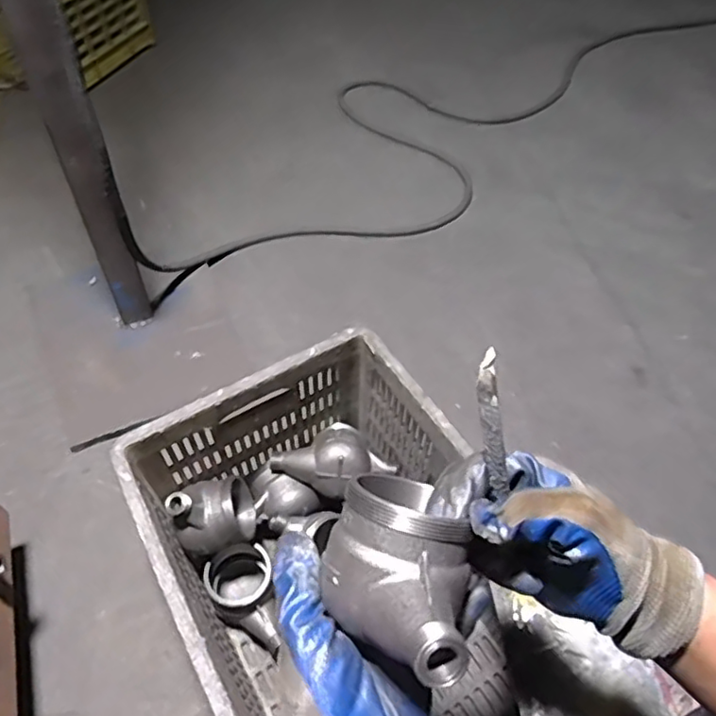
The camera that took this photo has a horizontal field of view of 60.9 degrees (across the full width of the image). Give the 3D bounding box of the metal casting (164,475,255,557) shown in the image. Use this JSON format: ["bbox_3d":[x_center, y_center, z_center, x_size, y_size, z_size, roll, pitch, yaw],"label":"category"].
[{"bbox_3d":[-0.169,0.182,0.721,0.090,0.100,0.085,1,55,-2],"label":"metal casting"}]

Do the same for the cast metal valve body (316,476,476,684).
[{"bbox_3d":[0.023,0.105,0.323,0.078,0.068,0.107,17,59,9],"label":"cast metal valve body"}]

